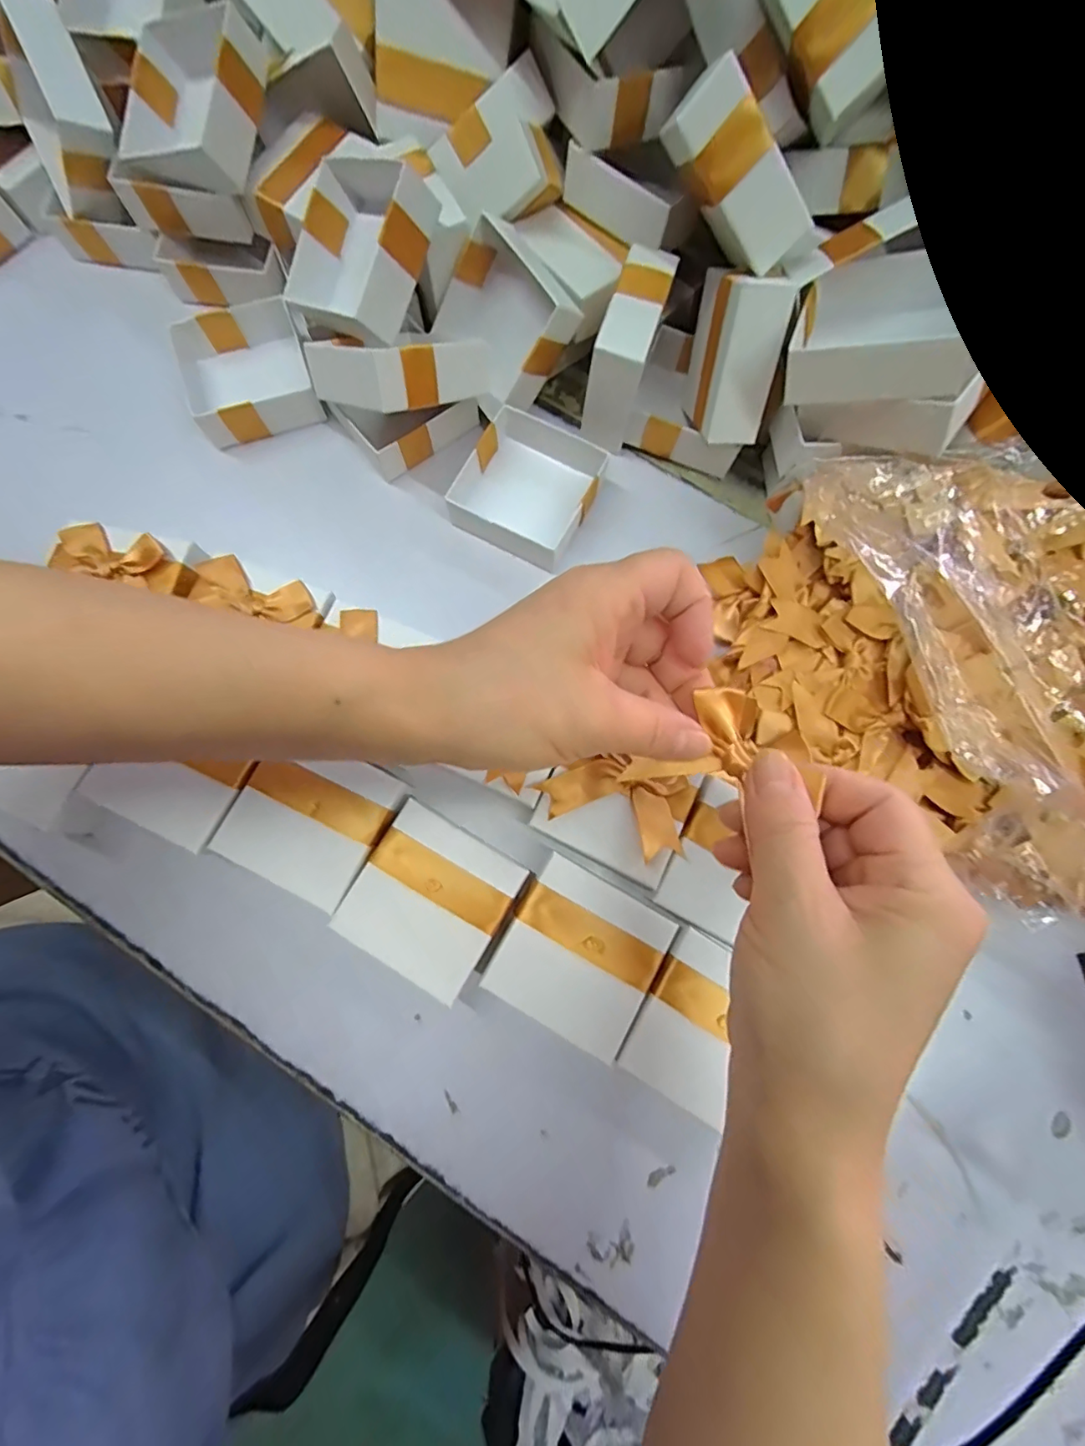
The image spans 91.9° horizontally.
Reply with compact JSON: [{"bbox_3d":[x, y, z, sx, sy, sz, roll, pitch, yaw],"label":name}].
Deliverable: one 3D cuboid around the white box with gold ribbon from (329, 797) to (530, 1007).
[{"bbox_3d":[-0.054,0.087,0.263,0.068,0.027,0.068,31,79,5],"label":"white box with gold ribbon"}]

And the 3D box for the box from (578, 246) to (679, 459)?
[{"bbox_3d":[0.047,-0.209,0.302,0.027,0.075,0.068,18,78,2],"label":"box"}]

